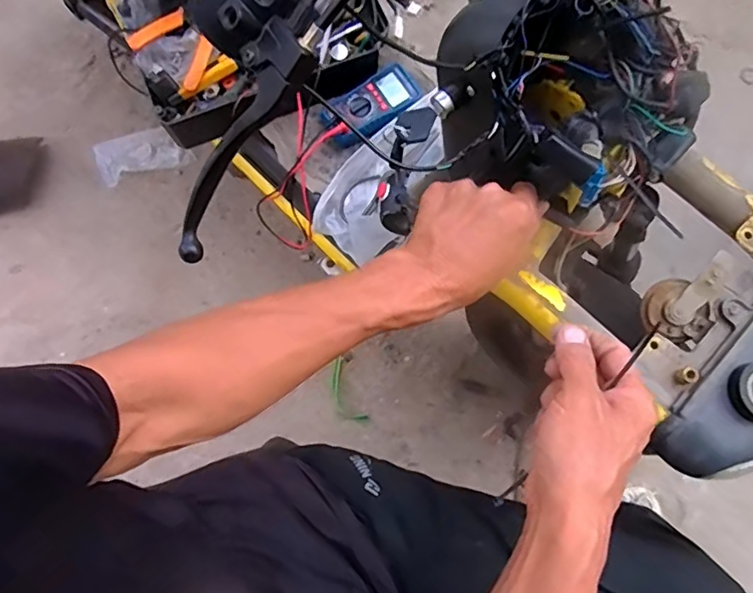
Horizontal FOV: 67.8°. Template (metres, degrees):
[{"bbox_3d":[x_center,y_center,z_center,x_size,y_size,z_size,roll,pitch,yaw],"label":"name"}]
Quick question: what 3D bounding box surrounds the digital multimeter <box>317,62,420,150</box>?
[{"bbox_3d":[-0.008,-0.277,0.821,0.138,0.035,0.072,-33,78,-9],"label":"digital multimeter"}]

